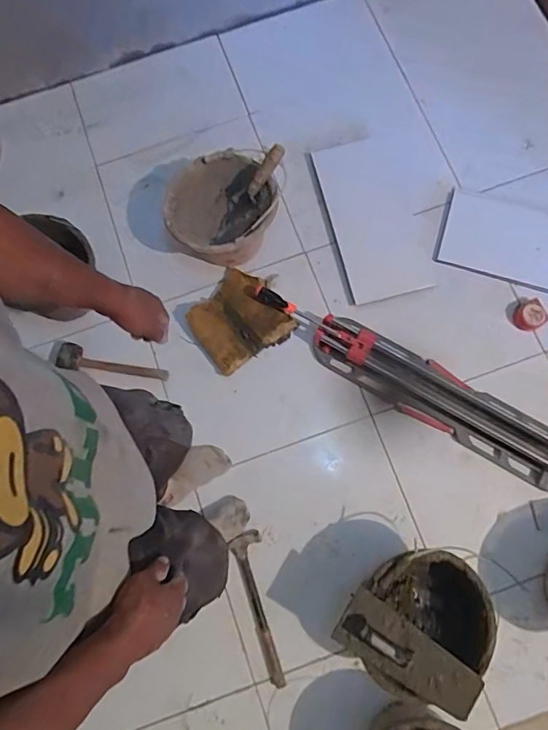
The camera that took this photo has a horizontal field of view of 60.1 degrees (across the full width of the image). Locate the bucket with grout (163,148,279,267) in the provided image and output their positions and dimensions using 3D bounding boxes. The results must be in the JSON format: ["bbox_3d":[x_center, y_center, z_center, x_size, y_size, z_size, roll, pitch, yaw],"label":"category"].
[{"bbox_3d":[-0.147,-0.406,1.297,0.299,0.214,0.262,3,77,2],"label":"bucket with grout"}]

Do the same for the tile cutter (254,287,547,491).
[{"bbox_3d":[0.369,0.050,1.233,0.909,0.081,0.148,29,80,8],"label":"tile cutter"}]

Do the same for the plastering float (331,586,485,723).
[{"bbox_3d":[0.264,0.581,0.929,0.291,0.071,0.121,33,80,10],"label":"plastering float"}]

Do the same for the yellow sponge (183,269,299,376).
[{"bbox_3d":[-0.101,-0.131,1.308,0.249,0.052,0.252,-34,78,-6],"label":"yellow sponge"}]

